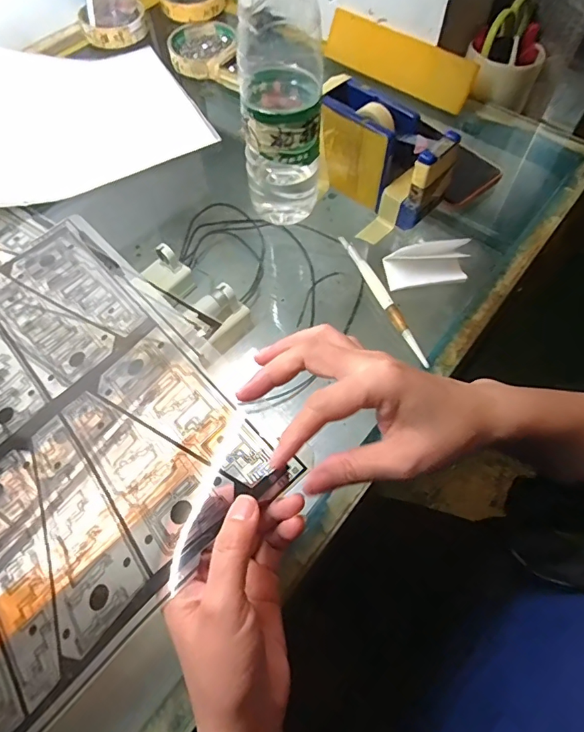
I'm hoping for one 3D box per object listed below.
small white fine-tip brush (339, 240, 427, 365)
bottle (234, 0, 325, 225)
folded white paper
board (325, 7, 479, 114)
[{"bbox_3d":[0.076,-0.059,0.396,0.008,0.014,0.146,-20,63,-9],"label":"small white fine-tip brush"},{"bbox_3d":[-0.008,-0.209,0.356,0.060,0.226,0.062,4,62,4],"label":"bottle"},{"bbox_3d":[0.115,-0.085,0.401,0.064,0.033,0.028,-3,62,0],"label":"folded white paper"},{"bbox_3d":[0.116,-0.348,0.529,0.187,0.051,0.013,38,38,19],"label":"board"}]

